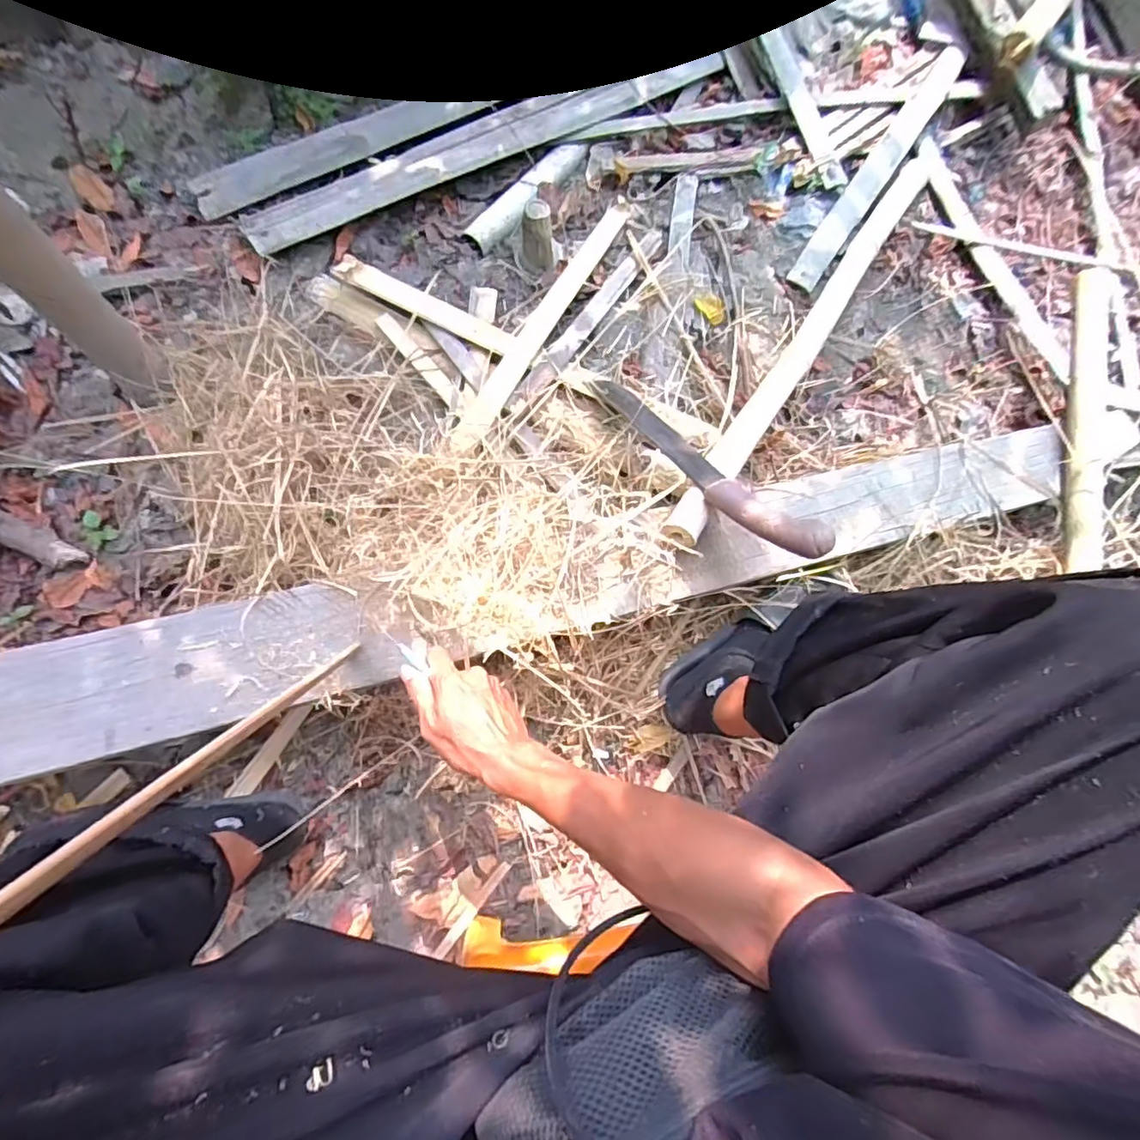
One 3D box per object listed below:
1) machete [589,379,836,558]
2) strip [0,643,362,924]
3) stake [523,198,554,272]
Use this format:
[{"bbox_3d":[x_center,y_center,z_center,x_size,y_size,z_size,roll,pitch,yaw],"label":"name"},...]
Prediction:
[{"bbox_3d":[0.131,-0.133,0.662,0.049,0.026,0.395,-23,44,-11],"label":"machete"},{"bbox_3d":[-0.203,0.102,0.350,0.008,0.385,0.015,7,98,0],"label":"strip"},{"bbox_3d":[-0.047,-0.484,0.856,0.045,0.081,0.045,-5,68,-5],"label":"stake"}]

